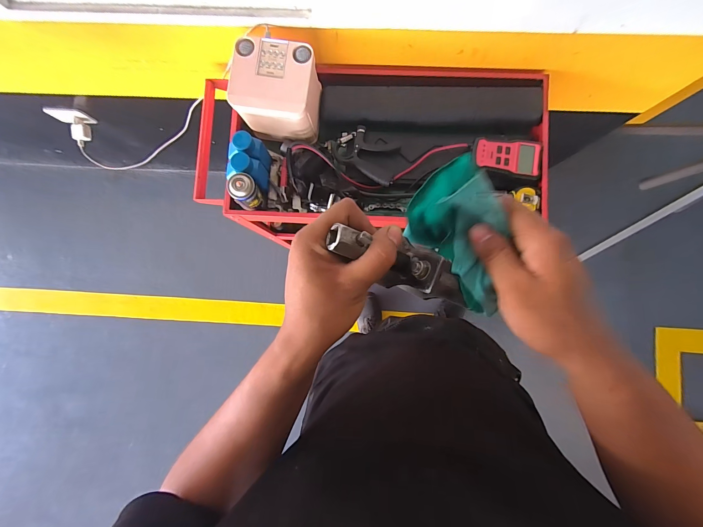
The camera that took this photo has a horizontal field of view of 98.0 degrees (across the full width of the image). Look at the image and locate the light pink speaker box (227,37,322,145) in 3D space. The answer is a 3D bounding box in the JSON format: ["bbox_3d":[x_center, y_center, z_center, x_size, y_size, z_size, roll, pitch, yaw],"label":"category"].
[{"bbox_3d":[-0.151,-0.348,0.637,0.156,0.129,0.145,11,87,2],"label":"light pink speaker box"}]

